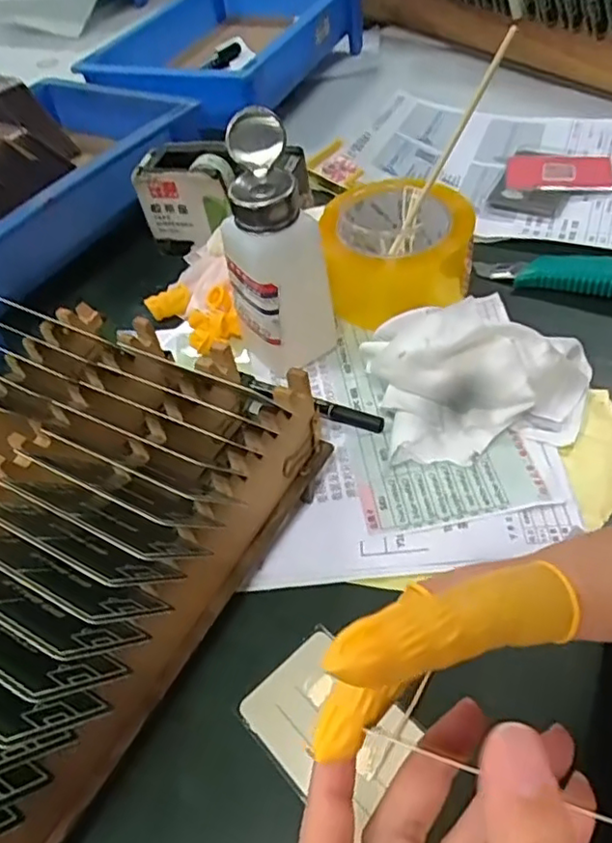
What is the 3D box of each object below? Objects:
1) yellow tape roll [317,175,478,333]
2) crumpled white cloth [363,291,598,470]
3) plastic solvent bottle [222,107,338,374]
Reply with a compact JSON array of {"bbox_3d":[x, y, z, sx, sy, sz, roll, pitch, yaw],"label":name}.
[{"bbox_3d":[0.069,-0.126,0.452,0.097,0.073,0.097,-4,49,5],"label":"yellow tape roll"},{"bbox_3d":[0.108,-0.029,0.368,0.138,0.067,0.079,-5,45,4],"label":"crumpled white cloth"},{"bbox_3d":[-0.019,-0.105,0.387,0.064,0.143,0.066,-5,49,4],"label":"plastic solvent bottle"}]

